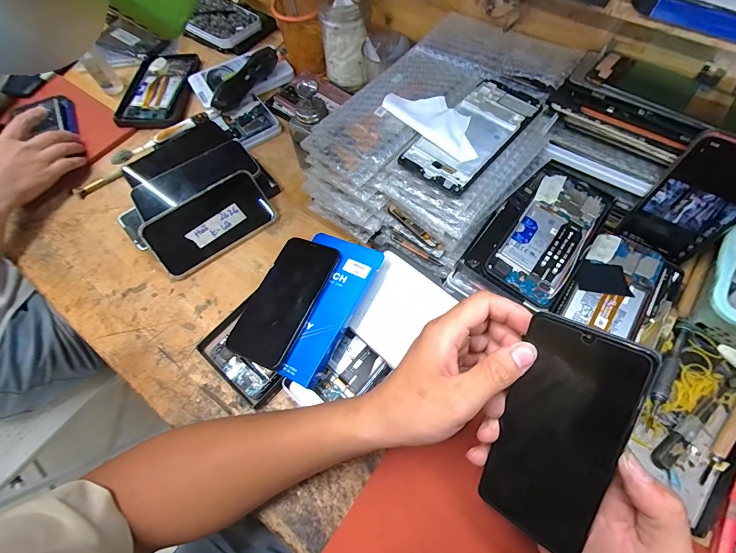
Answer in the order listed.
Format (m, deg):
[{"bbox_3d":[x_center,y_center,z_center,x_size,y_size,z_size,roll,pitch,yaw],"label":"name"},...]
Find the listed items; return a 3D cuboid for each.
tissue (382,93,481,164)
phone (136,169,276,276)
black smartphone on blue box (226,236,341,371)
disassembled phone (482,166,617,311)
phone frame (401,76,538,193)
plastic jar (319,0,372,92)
[{"bbox_3d":[0.071,-0.159,0.352,0.051,0.009,0.108,-41,68,-16],"label":"tissue"},{"bbox_3d":[-0.200,-0.068,0.449,0.153,0.014,0.081,-36,102,-15],"label":"phone"},{"bbox_3d":[-0.087,0.022,0.366,0.068,0.014,0.137,21,67,14],"label":"black smartphone on blue box"},{"bbox_3d":[0.200,-0.047,0.382,0.079,0.007,0.165,35,74,11],"label":"disassembled phone"},{"bbox_3d":[0.104,-0.143,0.346,0.069,0.005,0.148,38,72,20],"label":"phone frame"},{"bbox_3d":[-0.033,-0.365,0.539,0.076,0.121,0.076,6,60,7],"label":"plastic jar"}]

